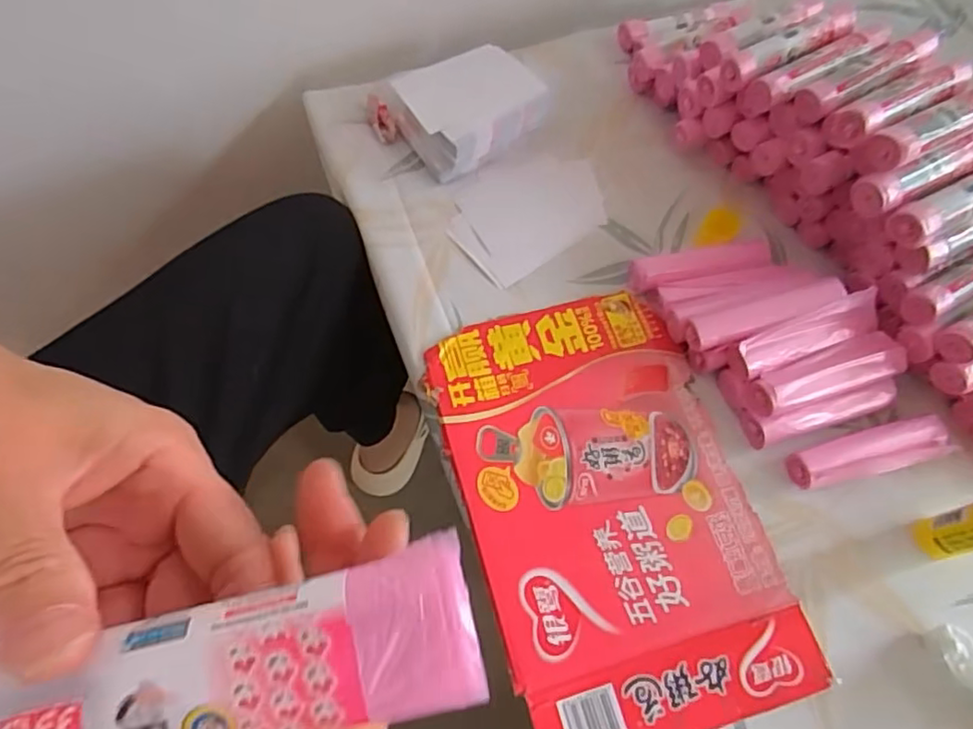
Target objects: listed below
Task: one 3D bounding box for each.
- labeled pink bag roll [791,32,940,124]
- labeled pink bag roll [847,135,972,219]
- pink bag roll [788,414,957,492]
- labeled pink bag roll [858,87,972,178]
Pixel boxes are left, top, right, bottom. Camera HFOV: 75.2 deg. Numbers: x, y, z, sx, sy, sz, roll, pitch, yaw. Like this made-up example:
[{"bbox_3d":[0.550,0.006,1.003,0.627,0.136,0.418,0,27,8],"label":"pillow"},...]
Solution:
[{"bbox_3d":[0.303,-0.233,0.505,0.125,0.035,0.025,-28,68,-14],"label":"labeled pink bag roll"},{"bbox_3d":[0.329,-0.145,0.474,0.113,0.032,0.029,-23,67,-13],"label":"labeled pink bag roll"},{"bbox_3d":[0.288,0.067,0.476,0.123,0.021,0.031,-11,66,-6],"label":"pink bag roll"},{"bbox_3d":[0.333,-0.173,0.462,0.121,0.031,0.028,-24,67,-13],"label":"labeled pink bag roll"}]

